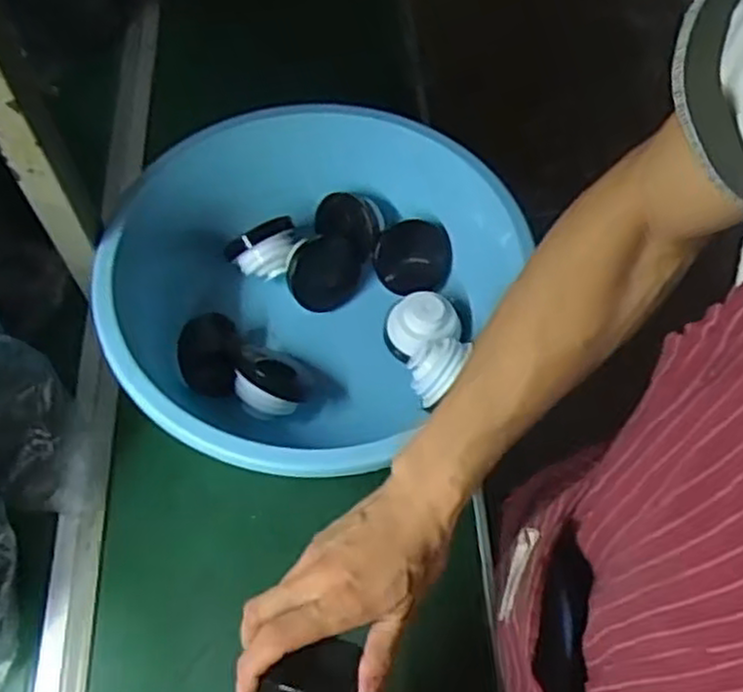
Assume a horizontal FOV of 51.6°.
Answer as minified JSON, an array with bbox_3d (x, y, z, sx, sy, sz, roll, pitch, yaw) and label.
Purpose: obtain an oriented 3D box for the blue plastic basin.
[{"bbox_3d":[-0.076,-0.050,0.713,0.333,0.147,0.349,0,61,0],"label":"blue plastic basin"}]

